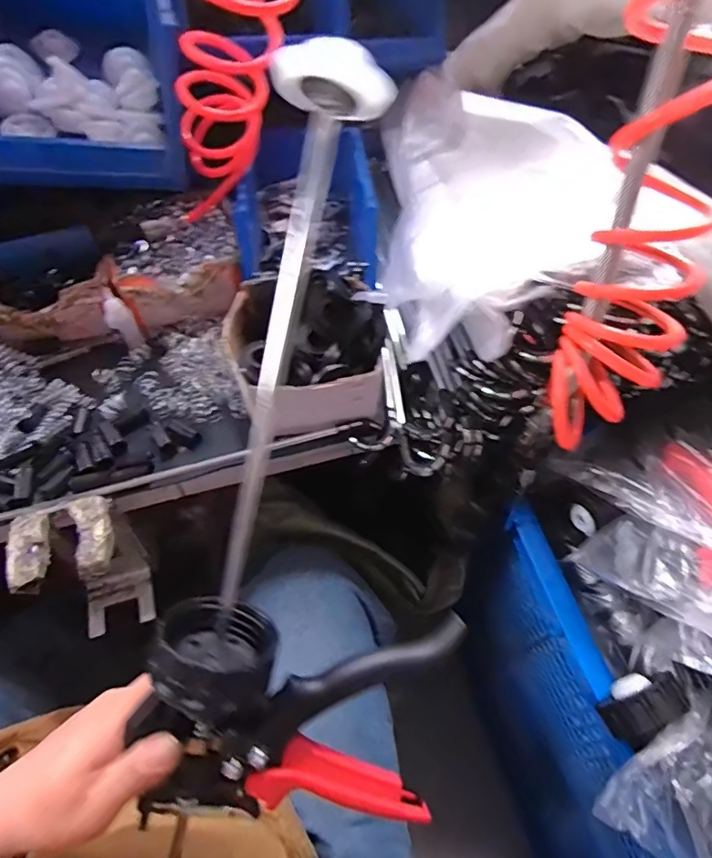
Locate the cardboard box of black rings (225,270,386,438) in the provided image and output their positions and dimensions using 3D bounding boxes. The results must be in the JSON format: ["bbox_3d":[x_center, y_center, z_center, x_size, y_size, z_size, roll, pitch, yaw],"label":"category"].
[{"bbox_3d":[-0.051,-0.081,0.502,0.145,0.070,0.158,-16,58,-14],"label":"cardboard box of black rings"}]

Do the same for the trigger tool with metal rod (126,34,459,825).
[{"bbox_3d":[-0.014,0.040,0.274,0.166,0.076,0.431,8,100,3],"label":"trigger tool with metal rod"}]

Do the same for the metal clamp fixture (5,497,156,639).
[{"bbox_3d":[-0.245,0.133,0.479,0.075,0.161,0.068,-13,57,-12],"label":"metal clamp fixture"}]

